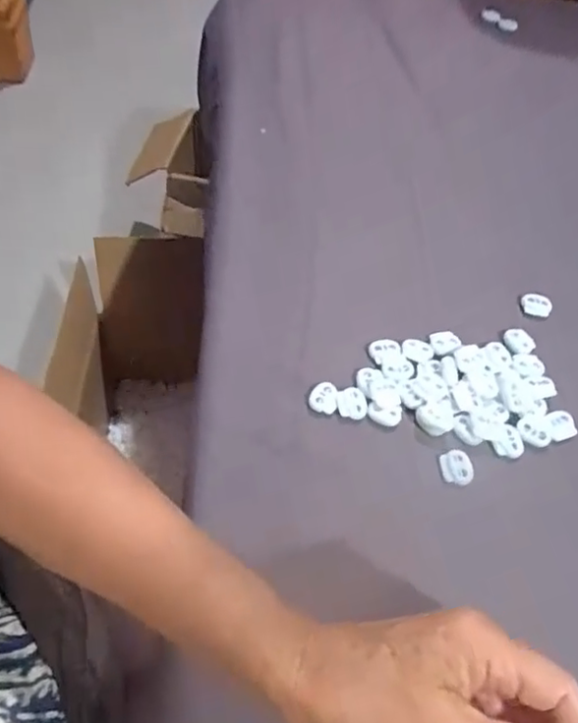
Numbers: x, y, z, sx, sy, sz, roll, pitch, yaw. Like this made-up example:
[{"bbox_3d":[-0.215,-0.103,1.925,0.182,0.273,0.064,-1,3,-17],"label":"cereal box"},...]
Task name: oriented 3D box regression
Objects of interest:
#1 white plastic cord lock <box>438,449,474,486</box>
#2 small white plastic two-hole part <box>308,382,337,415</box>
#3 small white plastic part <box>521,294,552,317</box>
[{"bbox_3d":[0.104,0.065,0.378,0.018,0.008,0.019,-5,55,-7],"label":"white plastic cord lock"},{"bbox_3d":[0.023,0.024,0.405,0.019,0.007,0.019,2,54,-3],"label":"small white plastic two-hole part"},{"bbox_3d":[0.189,-0.043,0.468,0.022,0.012,0.011,16,55,8],"label":"small white plastic part"}]

